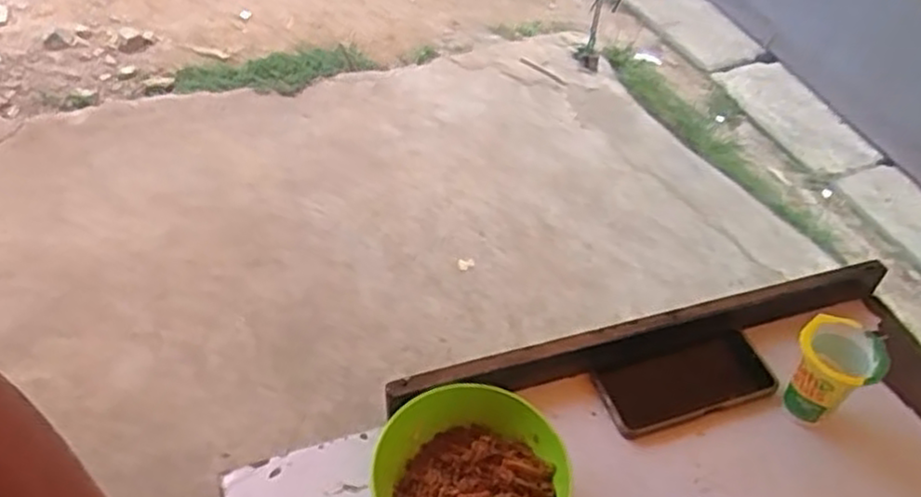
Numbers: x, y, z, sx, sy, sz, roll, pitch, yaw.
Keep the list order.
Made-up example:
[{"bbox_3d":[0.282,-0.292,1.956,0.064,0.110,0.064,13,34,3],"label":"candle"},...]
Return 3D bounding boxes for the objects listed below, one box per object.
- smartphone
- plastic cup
[{"bbox_3d":[0.215,0.126,0.714,0.164,0.016,0.081,-12,48,-14],"label":"smartphone"},{"bbox_3d":[0.328,0.116,0.670,0.070,0.099,0.058,30,52,24],"label":"plastic cup"}]

